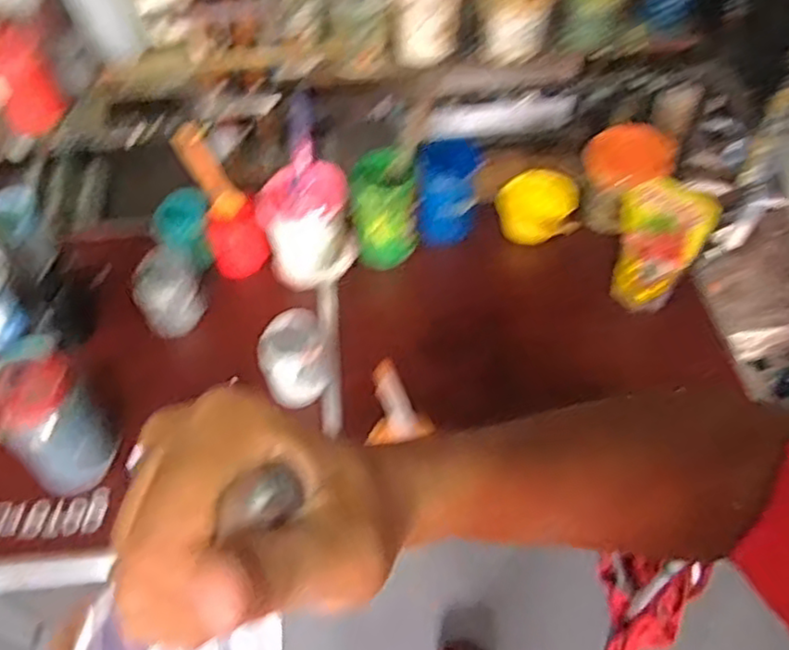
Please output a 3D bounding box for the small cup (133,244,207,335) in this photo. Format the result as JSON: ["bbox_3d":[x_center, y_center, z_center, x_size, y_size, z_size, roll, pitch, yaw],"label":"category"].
[{"bbox_3d":[-0.341,-0.054,1.040,0.094,0.096,0.100,-1,53,1],"label":"small cup"}]

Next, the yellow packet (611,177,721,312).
[{"bbox_3d":[0.378,-0.114,1.003,0.118,0.203,0.057,22,57,17],"label":"yellow packet"}]

